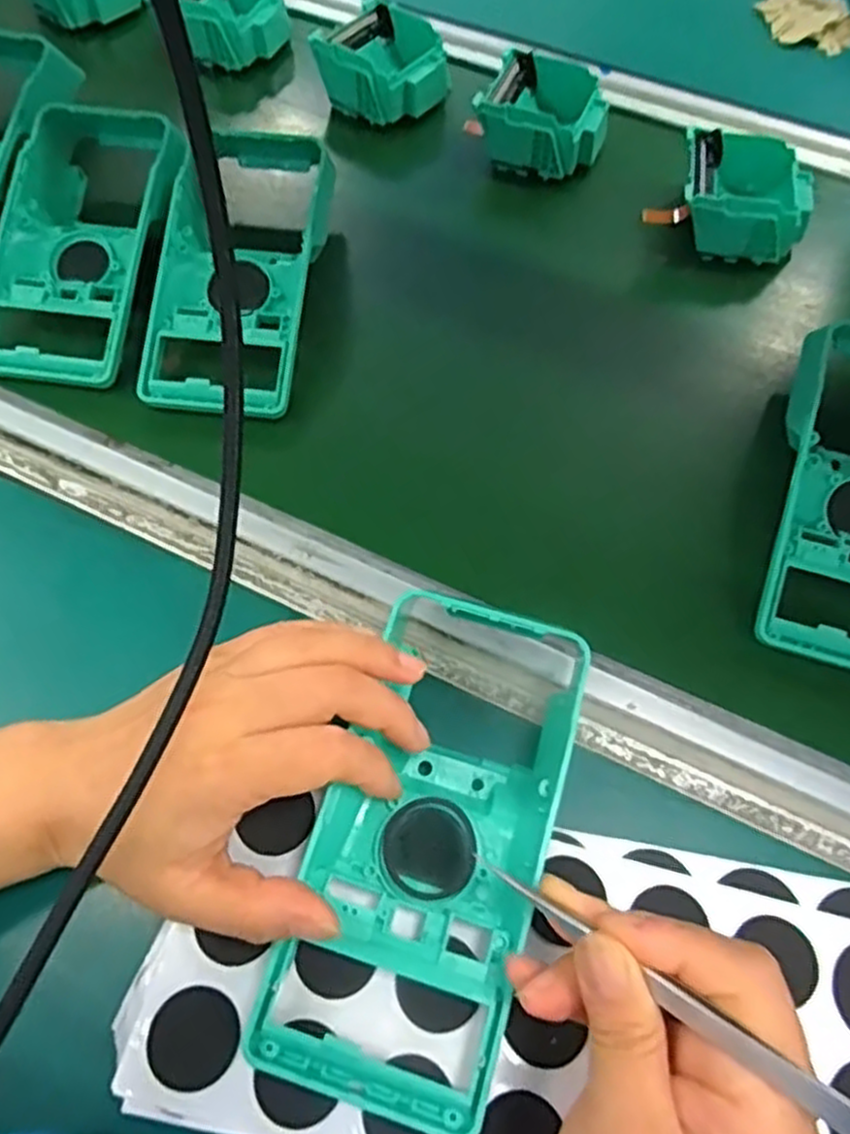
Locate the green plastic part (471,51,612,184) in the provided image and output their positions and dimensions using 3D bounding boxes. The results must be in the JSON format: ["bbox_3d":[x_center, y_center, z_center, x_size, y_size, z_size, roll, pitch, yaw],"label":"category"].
[{"bbox_3d":[0.081,-0.300,0.519,0.079,0.046,0.078,22,63,10],"label":"green plastic part"}]

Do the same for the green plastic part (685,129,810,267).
[{"bbox_3d":[0.199,-0.230,0.482,0.078,0.042,0.078,10,62,4],"label":"green plastic part"}]

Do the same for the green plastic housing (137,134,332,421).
[{"bbox_3d":[-0.105,-0.173,0.437,0.089,0.052,0.185,9,62,3],"label":"green plastic housing"}]

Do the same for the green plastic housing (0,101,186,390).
[{"bbox_3d":[-0.199,-0.192,0.441,0.094,0.053,0.180,11,62,4],"label":"green plastic housing"}]

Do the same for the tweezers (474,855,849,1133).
[{"bbox_3d":[0.062,0.116,0.217,0.137,0.015,0.007,19,57,47],"label":"tweezers"}]

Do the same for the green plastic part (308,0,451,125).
[{"bbox_3d":[-0.030,-0.350,0.542,0.089,0.046,0.085,6,62,2],"label":"green plastic part"}]

